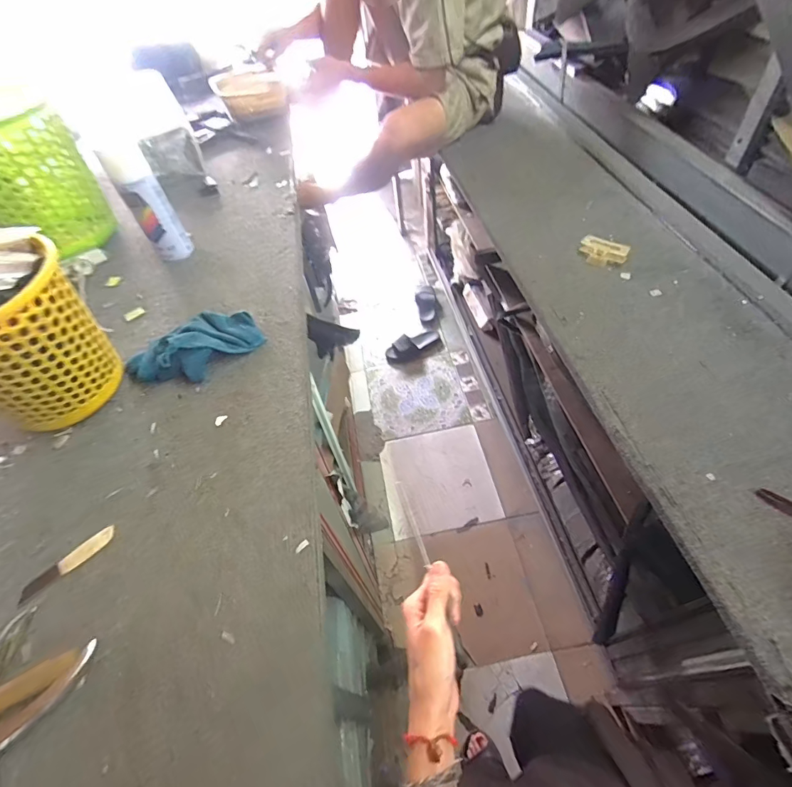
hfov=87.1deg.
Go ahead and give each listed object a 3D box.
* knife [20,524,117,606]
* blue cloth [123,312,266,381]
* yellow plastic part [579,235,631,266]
[{"bbox_3d":[-0.361,0.185,0.457,0.103,0.008,0.021,-36,58,-20],"label":"knife"},{"bbox_3d":[-0.301,-0.075,0.613,0.184,0.059,0.102,-35,58,-20],"label":"blue cloth"},{"bbox_3d":[0.405,-0.278,0.818,0.089,0.028,0.051,29,62,26],"label":"yellow plastic part"}]

